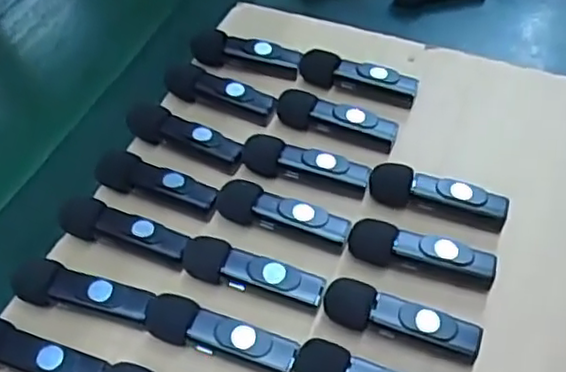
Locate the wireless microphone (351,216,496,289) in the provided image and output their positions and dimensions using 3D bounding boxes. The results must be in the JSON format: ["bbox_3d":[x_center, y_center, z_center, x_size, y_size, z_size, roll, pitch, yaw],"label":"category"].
[{"bbox_3d":[0.061,0.029,0.299,0.064,0.014,0.016,12,52,15],"label":"wireless microphone"}]

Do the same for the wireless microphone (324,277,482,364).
[{"bbox_3d":[0.049,0.056,0.280,0.064,0.013,0.017,13,52,16],"label":"wireless microphone"}]

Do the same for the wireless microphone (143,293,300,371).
[{"bbox_3d":[-0.026,0.061,0.278,0.065,0.012,0.018,12,52,15],"label":"wireless microphone"}]

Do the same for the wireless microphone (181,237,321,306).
[{"bbox_3d":[-0.014,0.037,0.295,0.064,0.011,0.017,12,52,15],"label":"wireless microphone"}]

